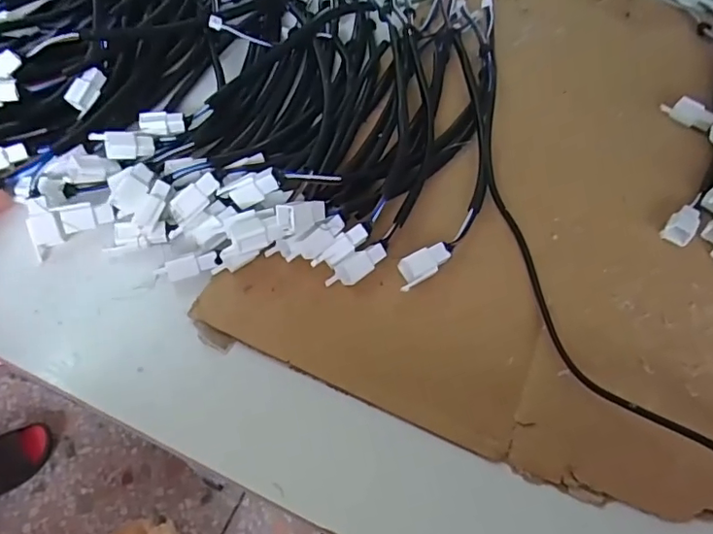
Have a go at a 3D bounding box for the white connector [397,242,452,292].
[{"bbox_3d":[0.041,-0.002,0.330,0.038,0.010,0.017,-26,61,-20],"label":"white connector"}]

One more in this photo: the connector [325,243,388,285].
[{"bbox_3d":[0.000,0.000,0.327,0.040,0.009,0.015,-32,61,-4],"label":"connector"}]

